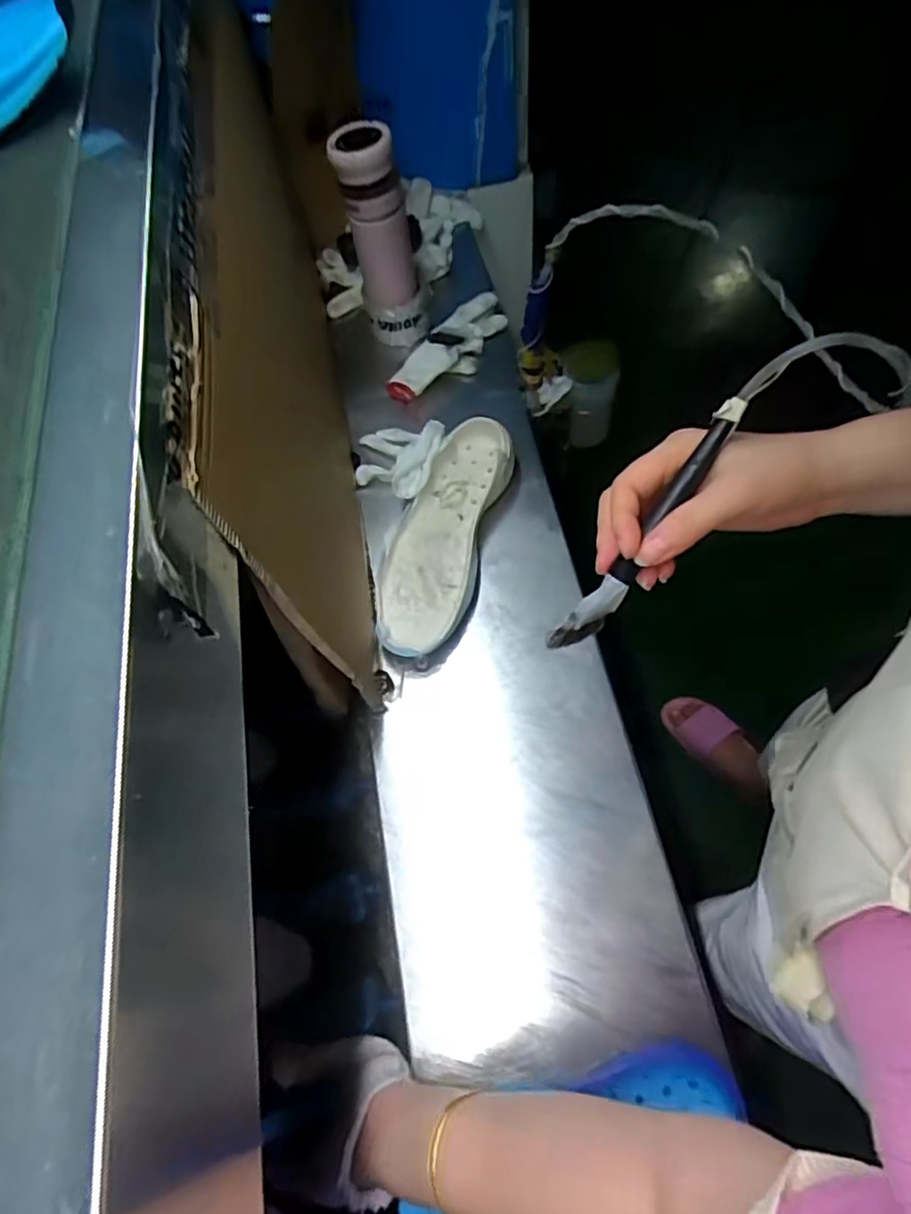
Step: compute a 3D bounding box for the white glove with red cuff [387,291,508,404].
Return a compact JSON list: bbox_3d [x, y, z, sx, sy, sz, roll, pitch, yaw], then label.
[{"bbox_3d":[-0.007,-0.324,0.798,0.189,0.030,0.070,-38,61,-13],"label":"white glove with red cuff"}]

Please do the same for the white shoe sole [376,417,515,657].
[{"bbox_3d":[-0.012,-0.080,0.675,0.102,0.044,0.266,13,65,14],"label":"white shoe sole"}]

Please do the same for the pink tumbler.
[{"bbox_3d":[-0.080,-0.420,0.738,0.077,0.221,0.065,-8,61,4],"label":"pink tumbler"}]

